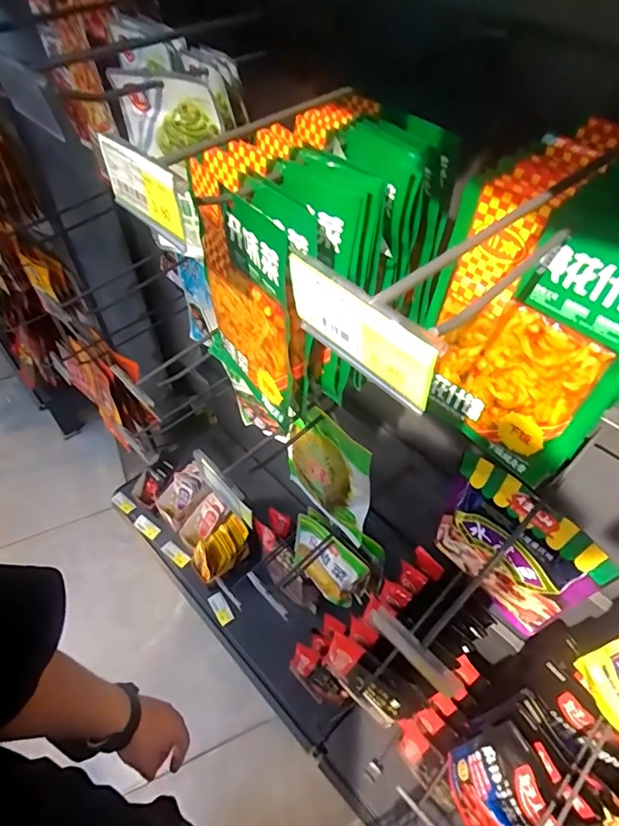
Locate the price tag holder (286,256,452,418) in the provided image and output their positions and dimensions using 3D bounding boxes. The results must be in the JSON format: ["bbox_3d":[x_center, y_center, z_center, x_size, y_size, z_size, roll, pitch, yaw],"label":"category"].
[{"bbox_3d":[0.021,-0.036,0.215,0.006,0.046,0.086,-34,58,-24],"label":"price tag holder"}]

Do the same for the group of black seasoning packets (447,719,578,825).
[{"bbox_3d":[0.275,0.562,0.674,0.096,0.251,0.179,-20,54,-16],"label":"group of black seasoning packets"}]

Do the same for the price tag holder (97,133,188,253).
[{"bbox_3d":[-0.102,-0.134,0.289,0.007,0.048,0.089,-33,58,-24],"label":"price tag holder"}]

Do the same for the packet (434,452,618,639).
[{"bbox_3d":[0.238,0.168,0.584,0.022,0.226,0.178,-35,59,-25],"label":"packet"}]

